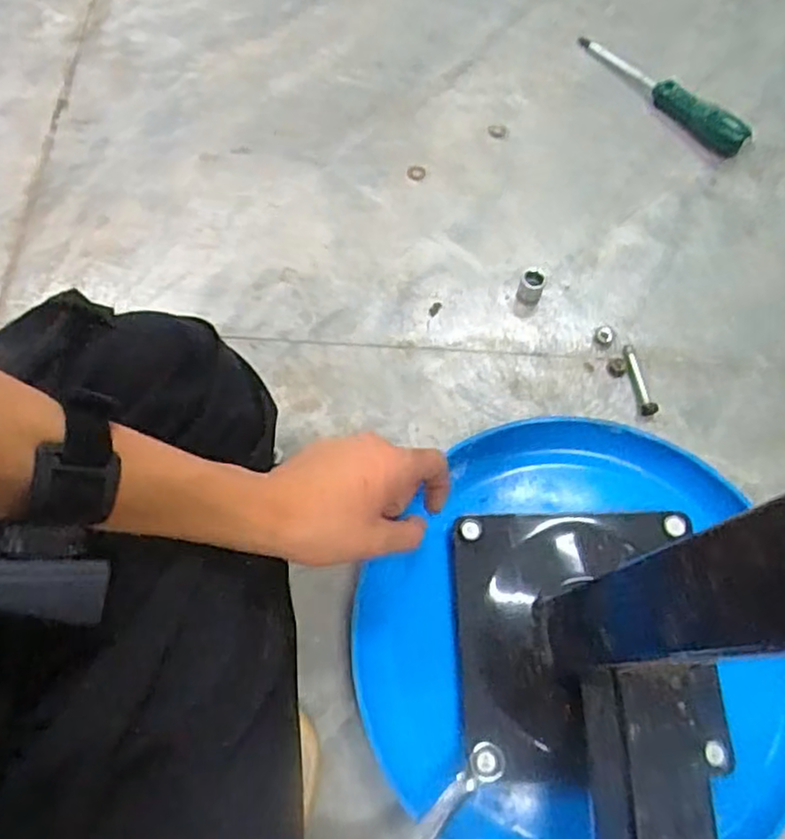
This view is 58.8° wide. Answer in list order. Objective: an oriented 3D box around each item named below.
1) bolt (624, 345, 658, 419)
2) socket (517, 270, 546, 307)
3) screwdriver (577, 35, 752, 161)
[{"bbox_3d":[0.193,-0.032,0.542,0.012,0.010,0.061,-8,68,-6],"label":"bolt"},{"bbox_3d":[0.113,-0.107,0.565,0.018,0.025,0.020,22,68,7],"label":"socket"},{"bbox_3d":[0.254,-0.309,0.648,0.033,0.024,0.184,-35,73,-15],"label":"screwdriver"}]

